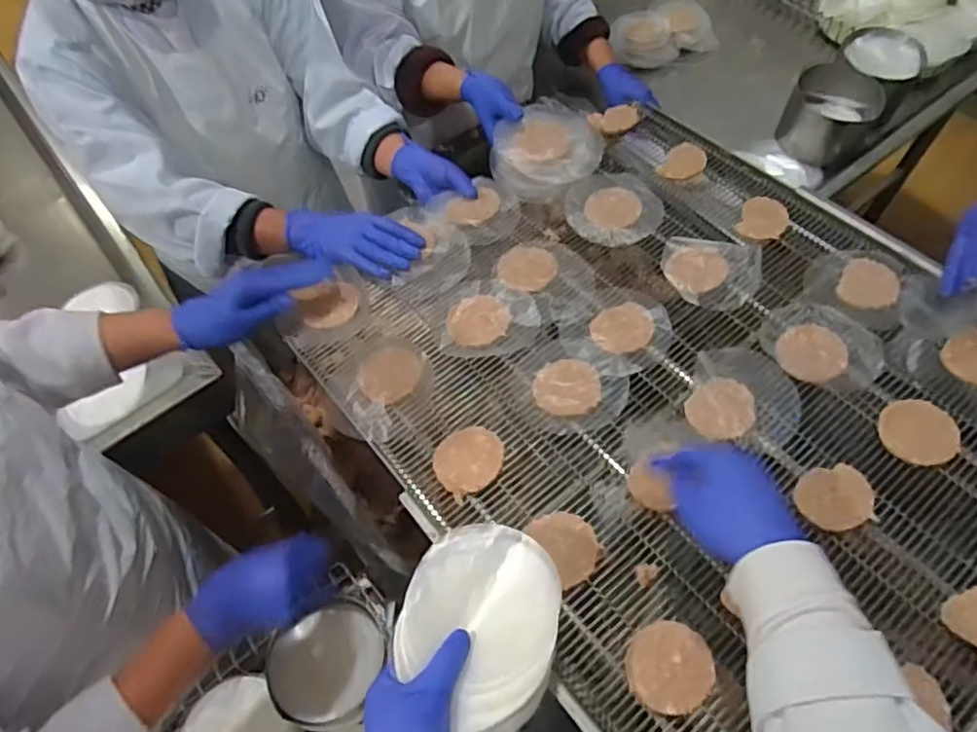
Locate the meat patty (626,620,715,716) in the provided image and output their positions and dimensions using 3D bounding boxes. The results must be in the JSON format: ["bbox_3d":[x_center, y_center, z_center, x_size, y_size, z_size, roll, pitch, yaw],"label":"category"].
[{"bbox_3d":[0.151,0.251,0.540,0.068,0.010,0.068,-2,59,3],"label":"meat patty"}]

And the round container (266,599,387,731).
[{"bbox_3d":[-0.200,0.365,0.801,0.123,0.047,0.140,19,62,14],"label":"round container"}]

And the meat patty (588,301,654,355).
[{"bbox_3d":[0.153,-0.043,0.727,0.071,0.007,0.065,-2,59,3],"label":"meat patty"}]

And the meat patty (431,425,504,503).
[{"bbox_3d":[-0.021,0.093,0.657,0.070,0.007,0.069,-35,63,-16],"label":"meat patty"}]

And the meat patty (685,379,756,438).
[{"bbox_3d":[0.240,0.043,0.665,0.074,0.005,0.064,-34,63,-16],"label":"meat patty"}]

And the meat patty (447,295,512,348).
[{"bbox_3d":[-0.011,-0.054,0.749,0.071,0.004,0.063,-28,62,-12],"label":"meat patty"}]

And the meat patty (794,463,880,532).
[{"bbox_3d":[0.325,0.122,0.605,0.068,0.008,0.061,-13,60,-4],"label":"meat patty"}]

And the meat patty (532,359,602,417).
[{"bbox_3d":[0.085,0.022,0.693,0.069,0.006,0.068,-2,59,3],"label":"meat patty"}]

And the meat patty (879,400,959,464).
[{"bbox_3d":[0.421,0.065,0.632,0.065,0.011,0.065,-2,59,3],"label":"meat patty"}]

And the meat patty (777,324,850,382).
[{"bbox_3d":[0.345,-0.015,0.690,0.066,0.007,0.074,33,67,20],"label":"meat patty"}]

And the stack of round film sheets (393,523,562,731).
[{"bbox_3d":[-0.010,0.203,0.500,0.120,0.020,0.162,11,61,10],"label":"stack of round film sheets"}]

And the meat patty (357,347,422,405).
[{"bbox_3d":[-0.111,0.010,0.720,0.067,0.007,0.067,-2,59,3],"label":"meat patty"}]

